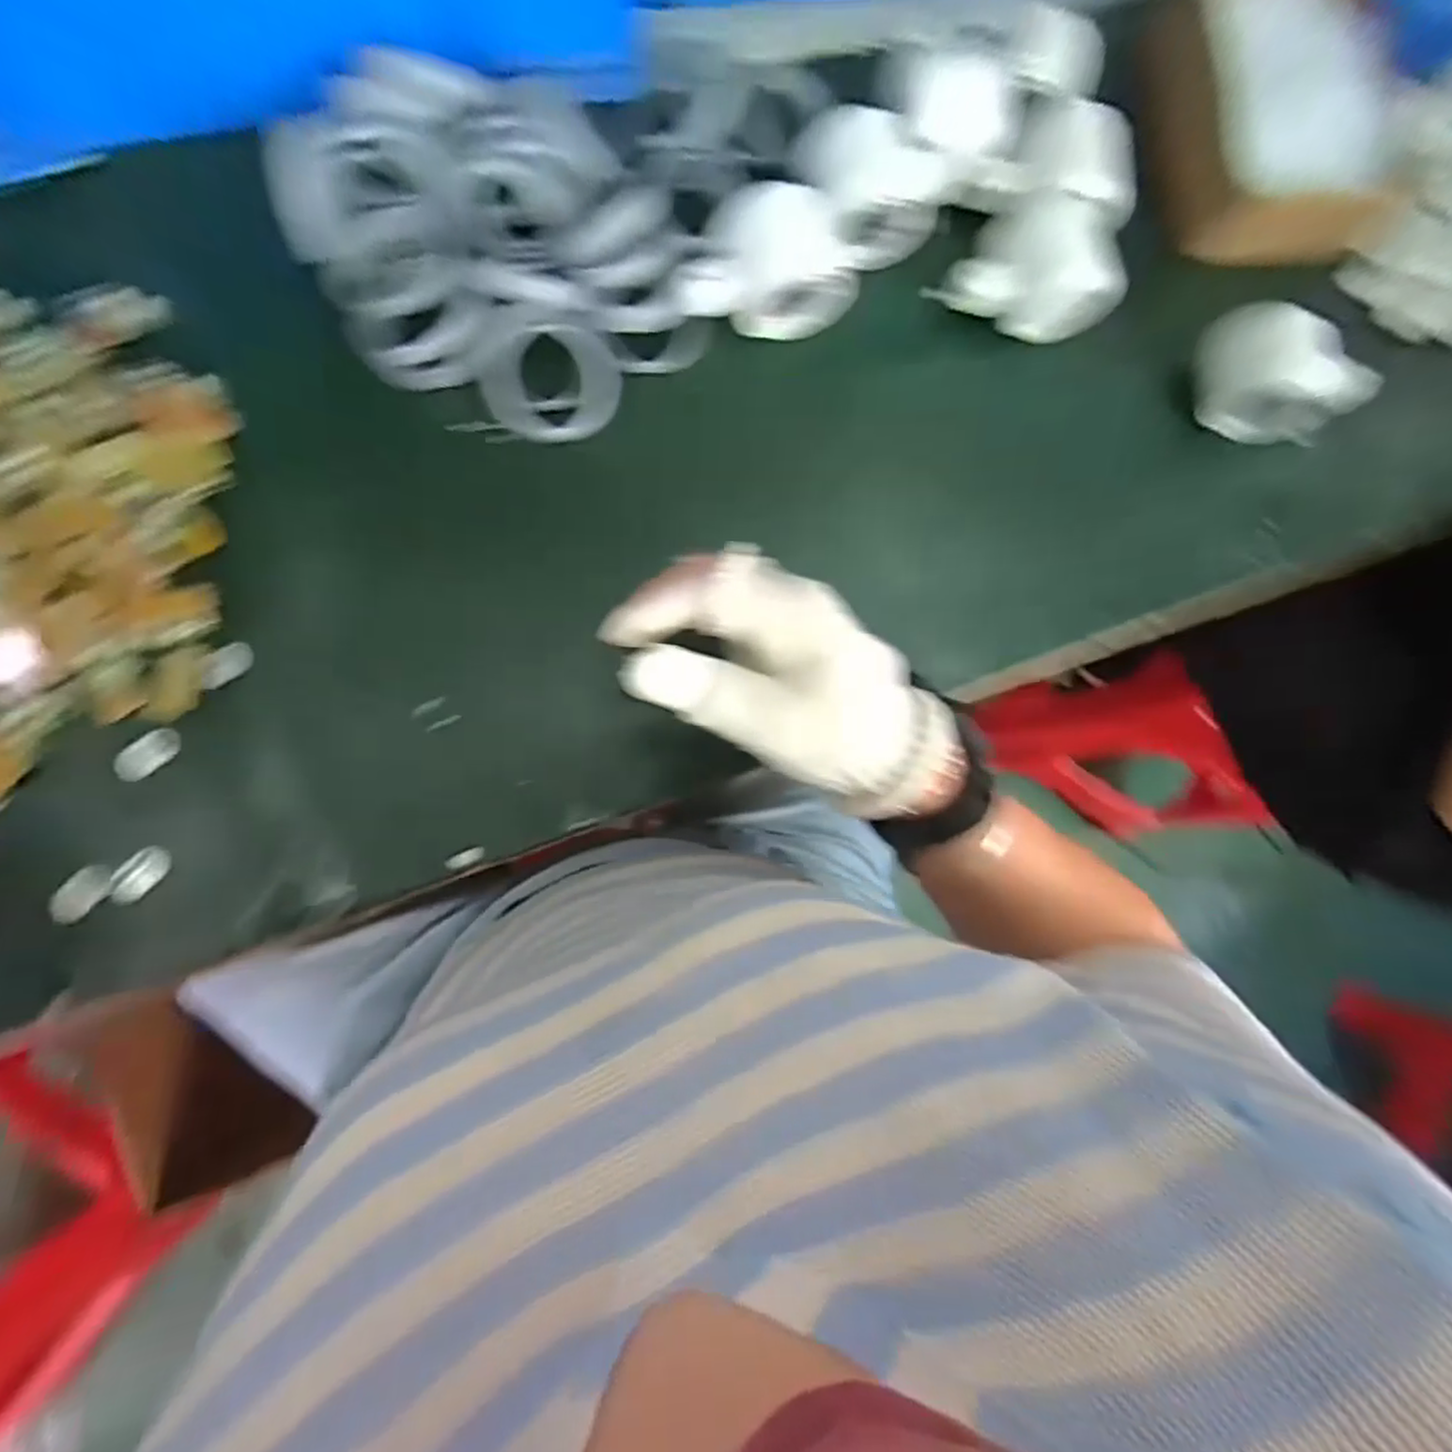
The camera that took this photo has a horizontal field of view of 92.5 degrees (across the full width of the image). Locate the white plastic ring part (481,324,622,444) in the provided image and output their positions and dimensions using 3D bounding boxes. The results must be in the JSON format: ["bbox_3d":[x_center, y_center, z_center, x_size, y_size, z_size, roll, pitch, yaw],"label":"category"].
[{"bbox_3d":[-0.095,-0.187,0.380,0.071,0.015,0.058,-2,106,-15],"label":"white plastic ring part"}]

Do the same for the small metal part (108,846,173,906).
[{"bbox_3d":[-0.281,0.072,0.332,0.016,0.004,0.029,34,81,-7],"label":"small metal part"}]

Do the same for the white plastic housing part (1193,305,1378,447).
[{"bbox_3d":[0.334,-0.204,0.418,0.097,0.048,0.048,27,82,-8],"label":"white plastic housing part"}]

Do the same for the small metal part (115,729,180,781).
[{"bbox_3d":[-0.281,0.014,0.336,0.032,0.004,0.016,-40,94,-11],"label":"small metal part"}]

